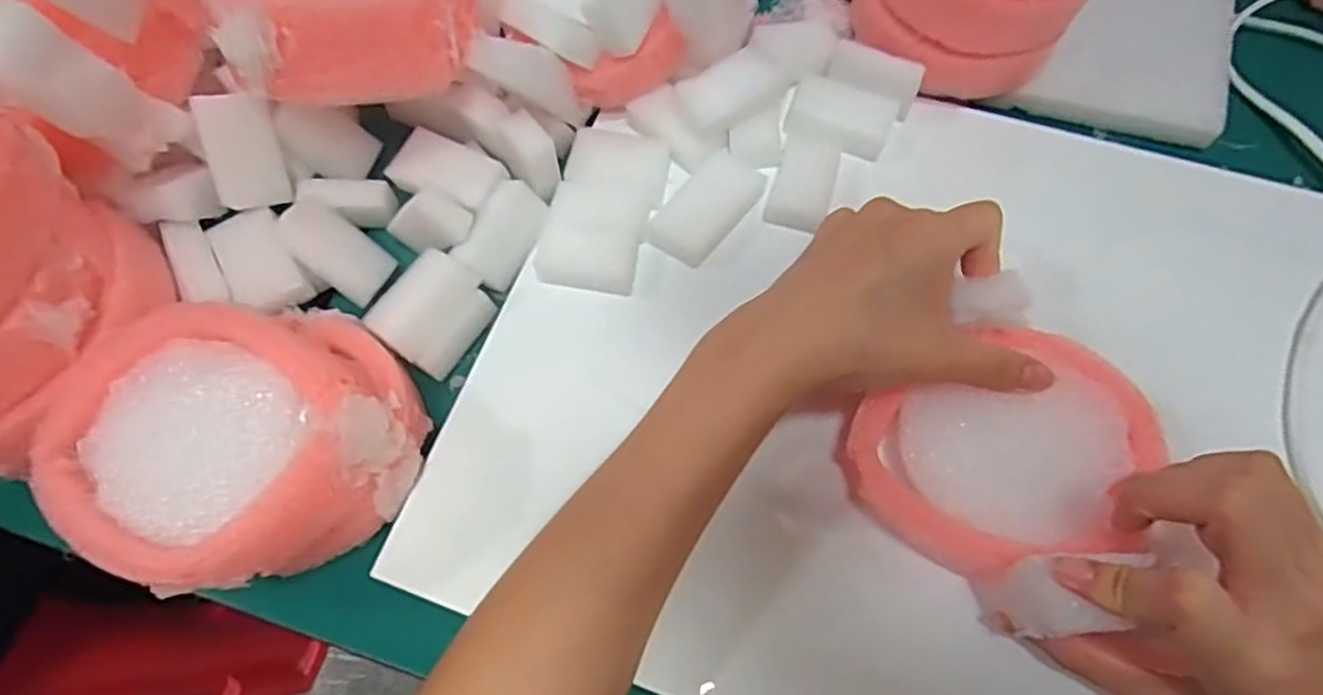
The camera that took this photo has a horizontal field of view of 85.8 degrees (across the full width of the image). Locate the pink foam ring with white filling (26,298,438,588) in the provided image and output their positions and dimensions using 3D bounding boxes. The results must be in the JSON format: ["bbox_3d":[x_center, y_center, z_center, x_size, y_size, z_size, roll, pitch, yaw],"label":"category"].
[{"bbox_3d":[-0.156,0.031,0.268,0.112,0.051,0.106,-1,66,2],"label":"pink foam ring with white filling"}]

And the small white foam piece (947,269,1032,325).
[{"bbox_3d":[0.123,-0.017,0.268,0.026,0.012,0.019,-15,95,-2],"label":"small white foam piece"}]

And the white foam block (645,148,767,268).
[{"bbox_3d":[0.021,-0.065,0.327,0.031,0.017,0.054,35,72,16],"label":"white foam block"}]

